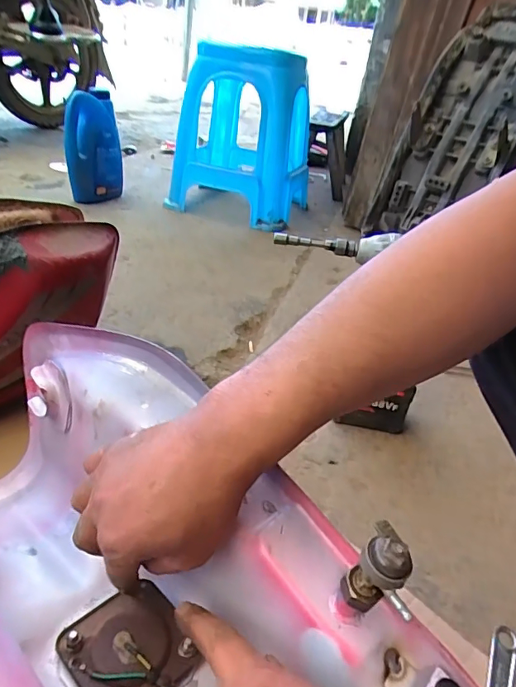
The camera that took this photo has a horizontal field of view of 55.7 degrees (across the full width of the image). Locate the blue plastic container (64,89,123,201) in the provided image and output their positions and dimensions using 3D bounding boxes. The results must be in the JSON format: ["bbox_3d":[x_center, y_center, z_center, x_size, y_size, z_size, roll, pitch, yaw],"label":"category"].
[{"bbox_3d":[-0.483,-0.567,1.449,0.161,0.308,0.119,1,31,-16],"label":"blue plastic container"}]

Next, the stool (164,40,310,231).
[{"bbox_3d":[-0.022,-0.639,1.526,0.386,0.455,0.402,14,30,6],"label":"stool"}]

